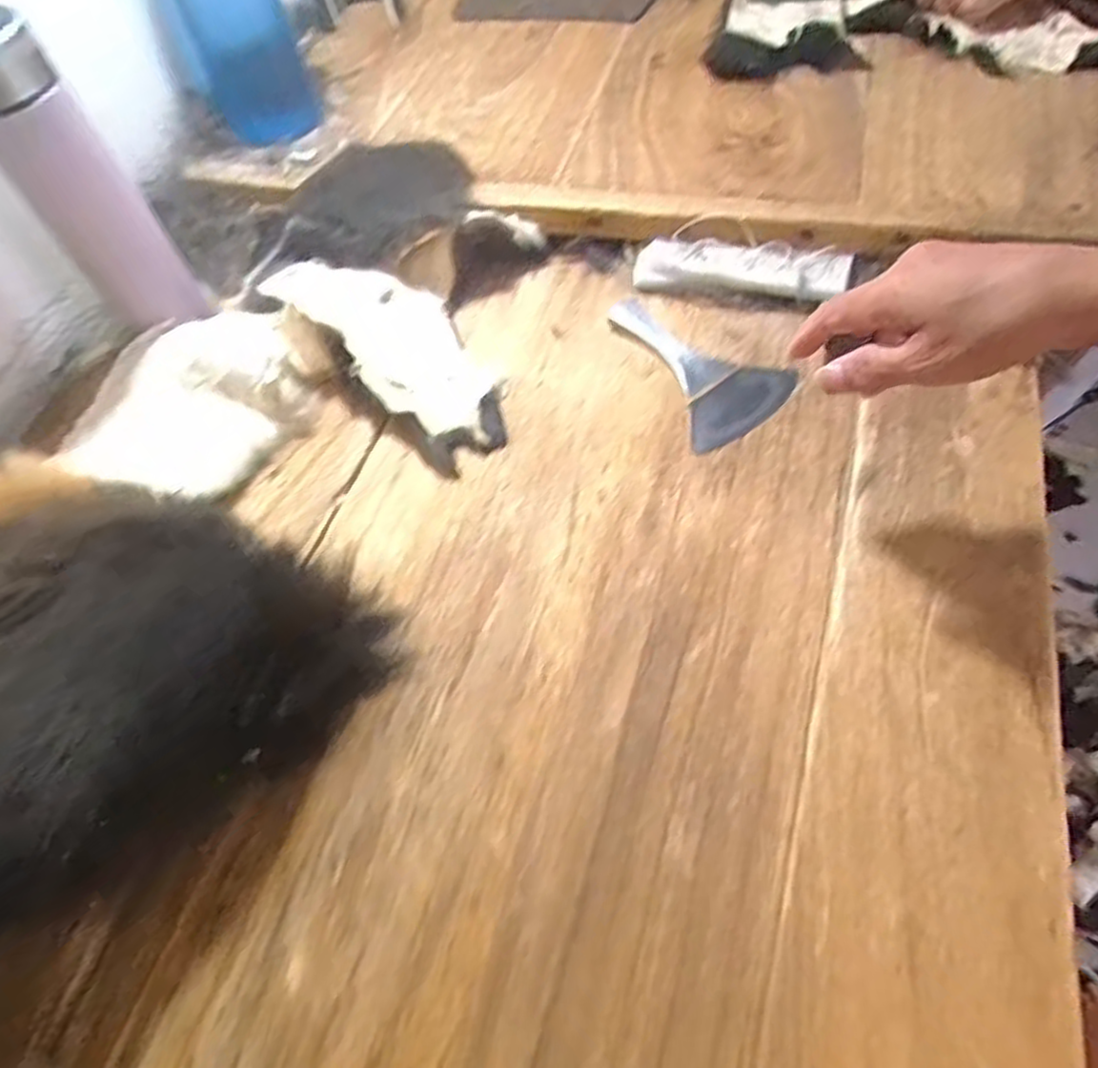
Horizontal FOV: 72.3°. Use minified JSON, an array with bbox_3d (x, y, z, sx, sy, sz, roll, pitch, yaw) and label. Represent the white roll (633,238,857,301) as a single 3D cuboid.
[{"bbox_3d":[0.141,-0.196,0.555,0.151,0.029,0.043,16,61,14],"label":"white roll"}]

